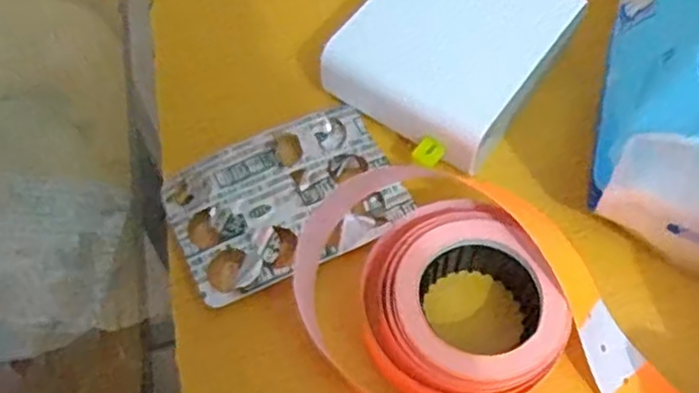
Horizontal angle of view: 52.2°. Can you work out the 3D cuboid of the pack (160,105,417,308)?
[{"bbox_3d":[-0.022,0.000,0.247,0.077,0.006,0.055,-24,63,-11],"label":"pack"}]

